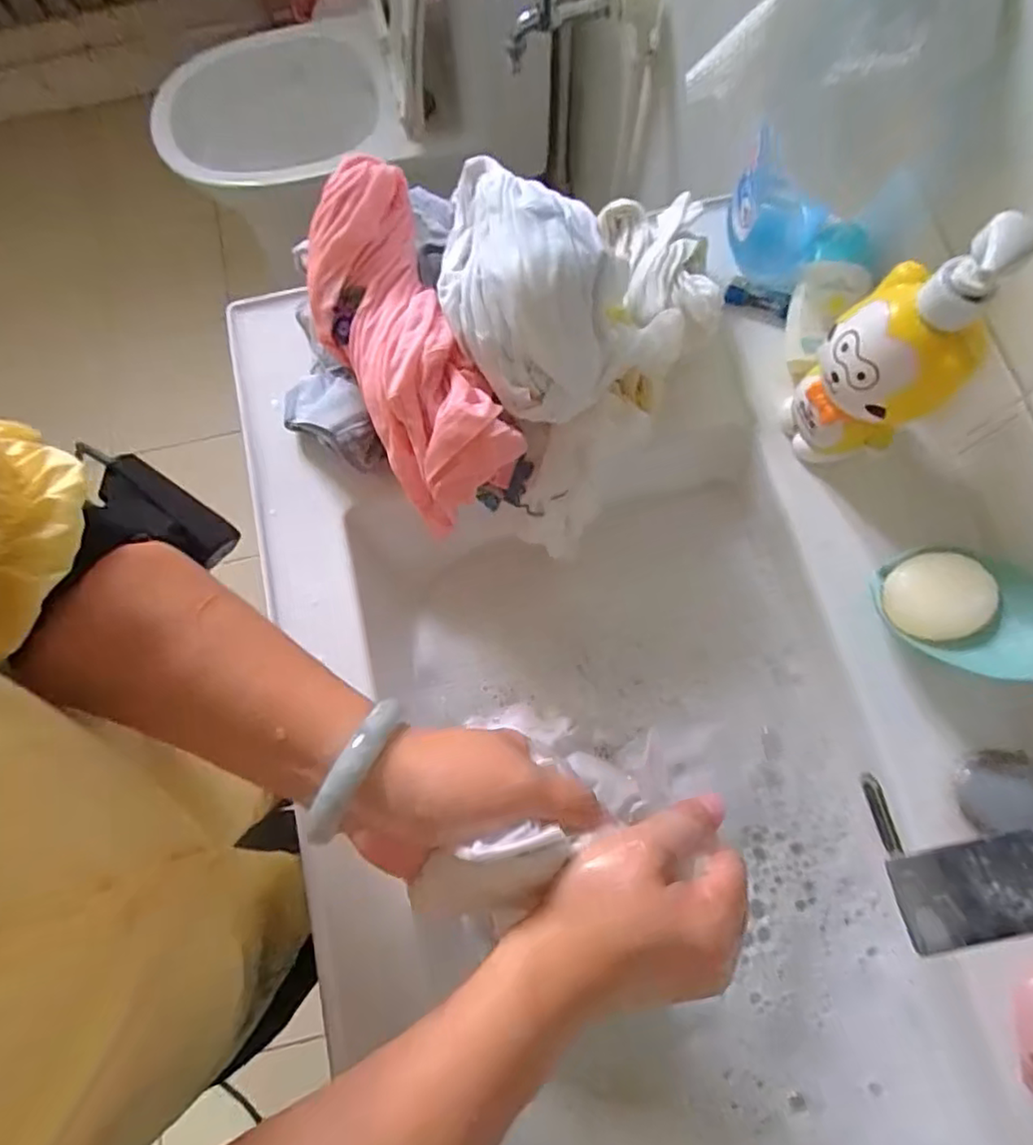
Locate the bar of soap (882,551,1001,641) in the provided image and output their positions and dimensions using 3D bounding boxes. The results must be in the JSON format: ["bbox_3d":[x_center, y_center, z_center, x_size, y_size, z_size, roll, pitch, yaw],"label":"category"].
[{"bbox_3d":[0.283,0.019,0.408,0.060,0.028,0.057,-24,59,25],"label":"bar of soap"}]

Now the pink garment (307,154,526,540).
[{"bbox_3d":[-0.076,-0.151,0.410,0.086,0.067,0.222,-24,77,-4],"label":"pink garment"}]

